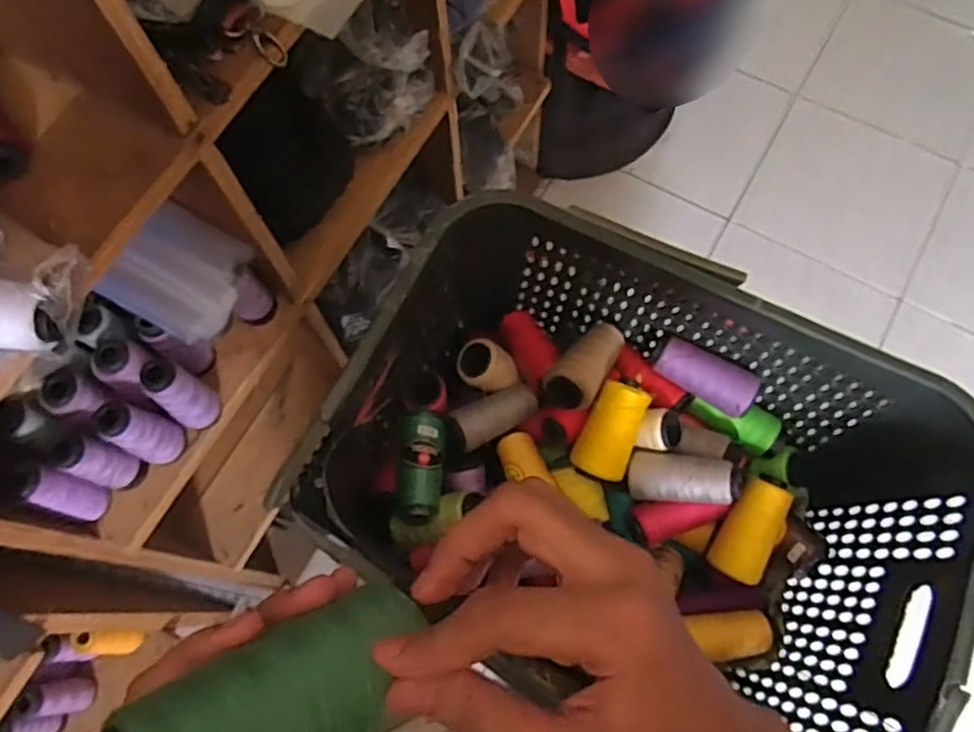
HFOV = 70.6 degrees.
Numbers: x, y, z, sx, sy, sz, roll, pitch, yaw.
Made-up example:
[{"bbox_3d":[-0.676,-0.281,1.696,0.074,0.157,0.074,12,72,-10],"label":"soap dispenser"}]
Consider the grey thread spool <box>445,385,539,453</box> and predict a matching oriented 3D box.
[{"bbox_3d":[0.008,0.056,0.773,0.107,0.039,0.042,-24,71,-22],"label":"grey thread spool"}]

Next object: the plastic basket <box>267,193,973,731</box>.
[{"bbox_3d":[0.148,0.120,0.706,0.552,0.260,0.384,27,73,10],"label":"plastic basket"}]

